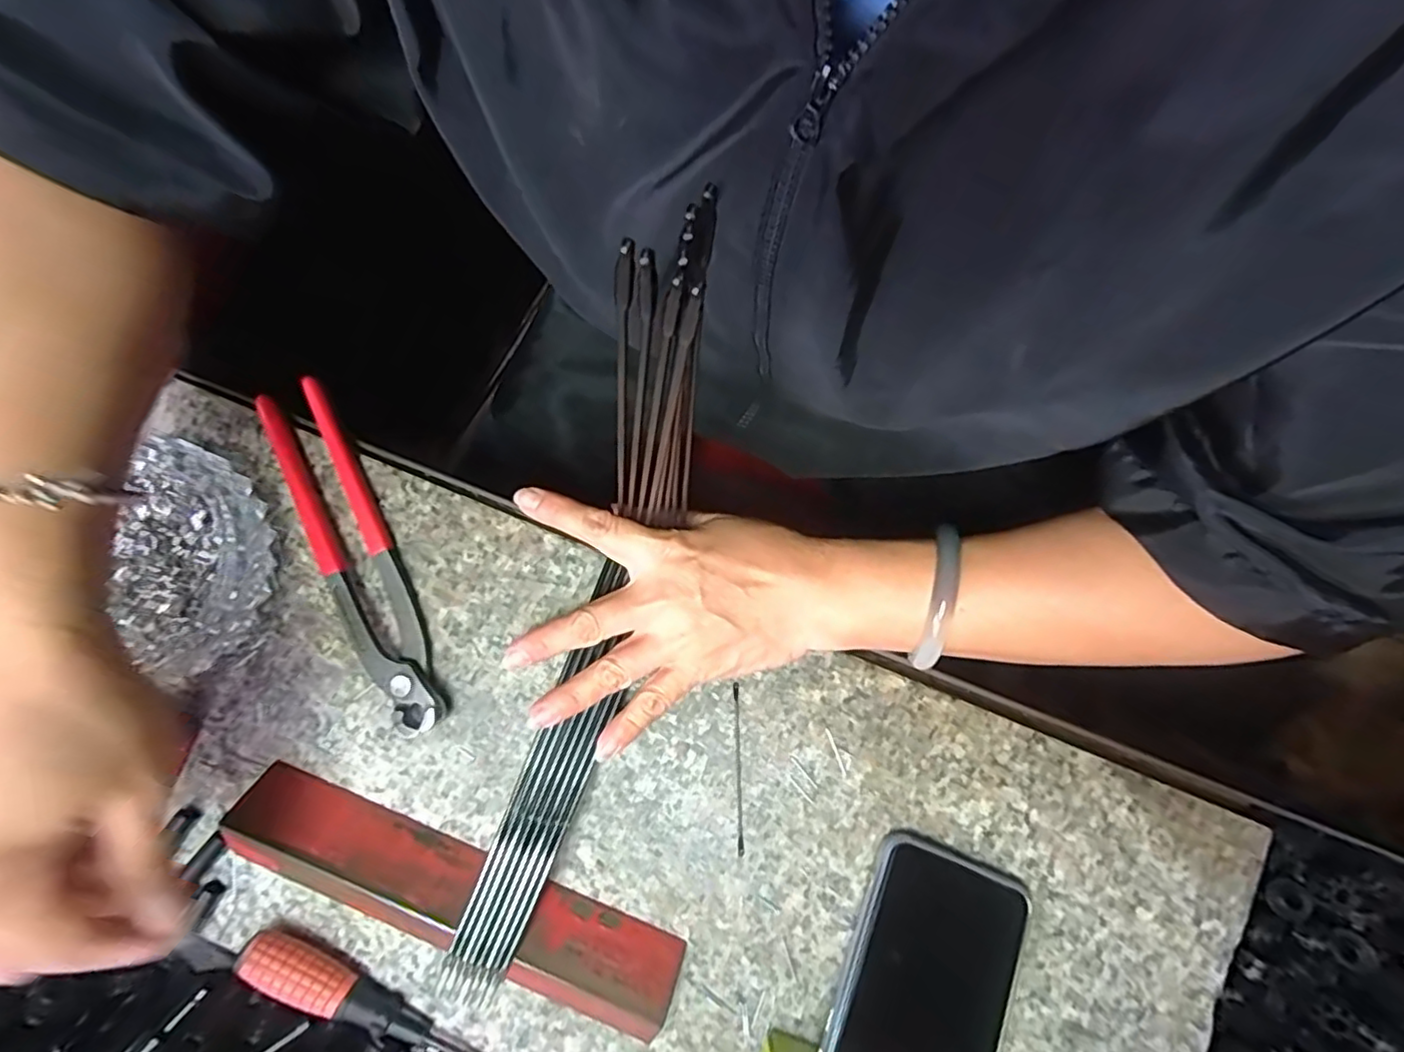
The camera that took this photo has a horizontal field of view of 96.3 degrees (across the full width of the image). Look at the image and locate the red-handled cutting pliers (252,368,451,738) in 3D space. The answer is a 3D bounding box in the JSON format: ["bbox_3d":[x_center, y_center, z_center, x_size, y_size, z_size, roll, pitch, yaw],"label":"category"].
[{"bbox_3d":[-0.183,0.015,0.331,0.040,0.020,0.194,-27,83,-1],"label":"red-handled cutting pliers"}]

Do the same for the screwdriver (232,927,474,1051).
[{"bbox_3d":[-0.146,0.239,0.299,0.160,0.023,0.017,28,85,5],"label":"screwdriver"}]

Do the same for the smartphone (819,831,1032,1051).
[{"bbox_3d":[0.097,0.231,0.285,0.075,0.012,0.156,23,75,-1],"label":"smartphone"}]

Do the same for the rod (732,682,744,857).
[{"bbox_3d":[0.018,0.124,0.320,0.004,0.004,0.084,-2,83,2],"label":"rod"}]

